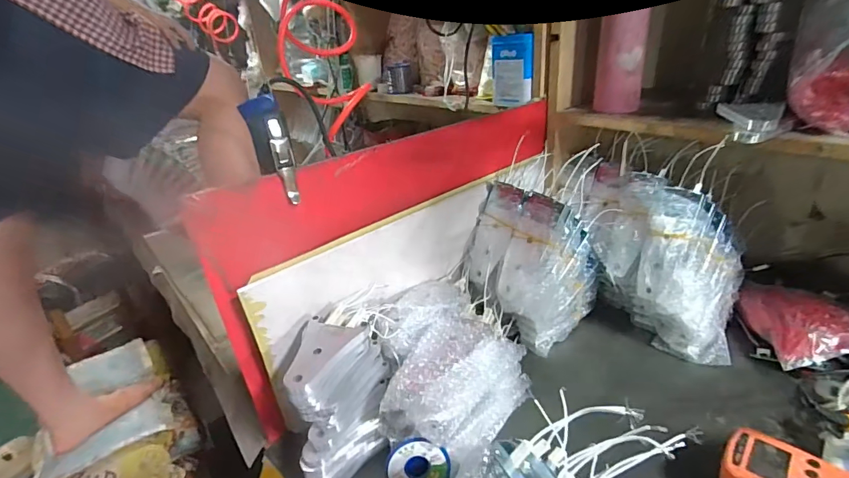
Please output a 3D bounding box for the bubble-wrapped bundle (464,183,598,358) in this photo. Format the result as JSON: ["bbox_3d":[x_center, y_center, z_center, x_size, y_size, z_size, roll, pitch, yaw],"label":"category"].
[{"bbox_3d":[0.157,0.033,0.653,0.185,0.212,0.141,-24,32,-33],"label":"bubble-wrapped bundle"}]

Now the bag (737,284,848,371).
[{"bbox_3d":[0.525,0.108,0.580,0.123,0.046,0.137,-2,27,7],"label":"bag"}]

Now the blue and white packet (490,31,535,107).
[{"bbox_3d":[0.144,-0.280,0.712,0.018,0.112,0.082,-20,26,-39],"label":"blue and white packet"}]

